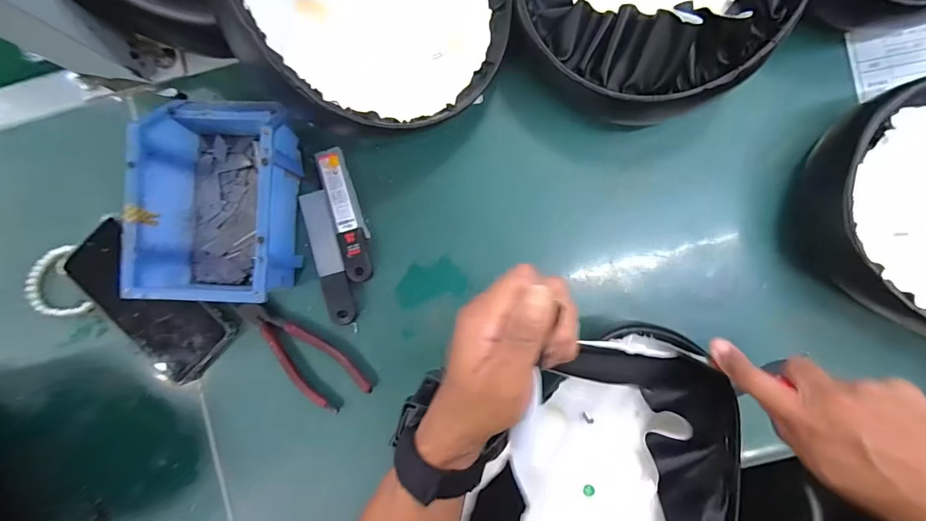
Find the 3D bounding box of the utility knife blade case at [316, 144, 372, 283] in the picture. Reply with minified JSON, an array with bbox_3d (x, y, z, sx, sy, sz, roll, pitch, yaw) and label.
[{"bbox_3d":[-0.111,-0.043,0.394,0.027,0.008,0.126,-14,88,3],"label":"utility knife blade case"}]

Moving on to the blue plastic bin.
[{"bbox_3d":[-0.211,-0.054,0.367,0.115,0.072,0.173,3,89,3],"label":"blue plastic bin"}]

